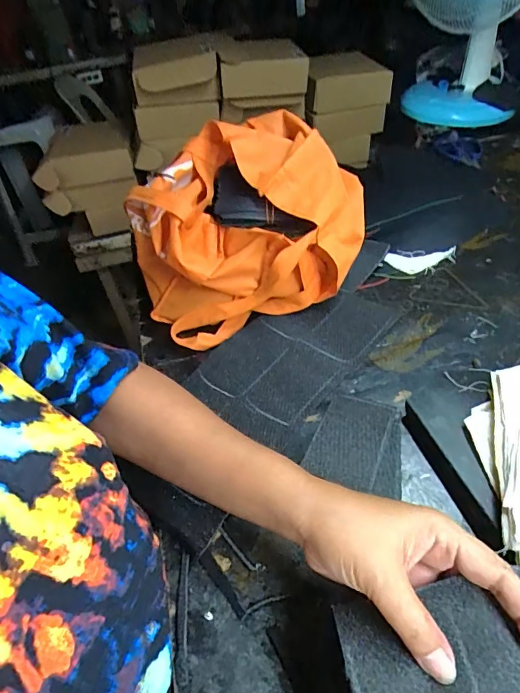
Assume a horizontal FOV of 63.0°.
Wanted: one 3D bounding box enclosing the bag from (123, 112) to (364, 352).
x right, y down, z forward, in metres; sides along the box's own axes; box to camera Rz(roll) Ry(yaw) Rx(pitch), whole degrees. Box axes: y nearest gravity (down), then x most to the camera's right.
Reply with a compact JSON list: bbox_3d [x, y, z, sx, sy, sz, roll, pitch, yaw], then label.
[{"bbox_3d":[-0.015,-0.149,0.529,0.280,0.170,0.205,-17,47,-10],"label":"bag"}]

